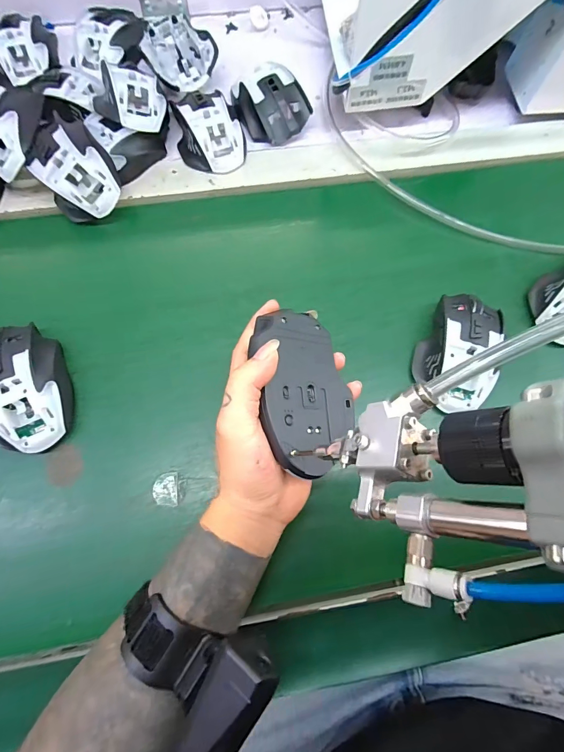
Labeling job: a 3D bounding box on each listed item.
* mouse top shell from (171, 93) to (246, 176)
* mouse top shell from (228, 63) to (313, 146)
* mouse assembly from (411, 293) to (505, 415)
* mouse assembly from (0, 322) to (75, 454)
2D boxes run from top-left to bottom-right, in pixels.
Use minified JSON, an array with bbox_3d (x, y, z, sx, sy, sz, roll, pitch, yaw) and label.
[{"bbox_3d":[-0.078,-0.265,0.403,0.070,0.039,0.078,-26,76,-9],"label":"mouse top shell"},{"bbox_3d":[-0.017,-0.309,0.418,0.069,0.037,0.099,-36,78,-12],"label":"mouse top shell"},{"bbox_3d":[0.163,-0.024,0.341,0.069,0.036,0.111,18,73,3],"label":"mouse assembly"},{"bbox_3d":[-0.223,0.008,0.316,0.067,0.039,0.112,-22,75,-8],"label":"mouse assembly"}]

